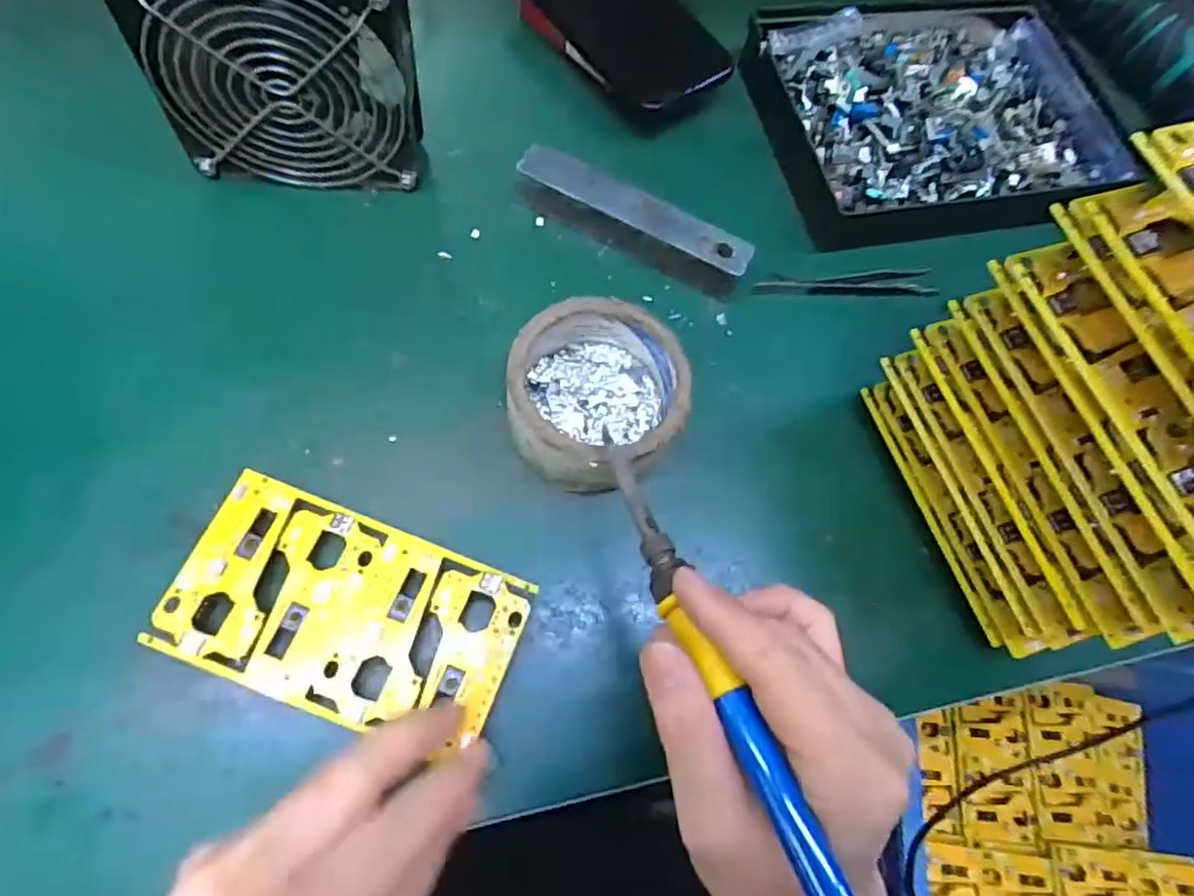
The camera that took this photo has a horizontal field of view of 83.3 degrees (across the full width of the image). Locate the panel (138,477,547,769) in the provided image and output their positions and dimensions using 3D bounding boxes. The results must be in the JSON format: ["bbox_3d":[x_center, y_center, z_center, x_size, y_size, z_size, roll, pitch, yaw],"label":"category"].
[{"bbox_3d":[-0.103,0.069,0.281,0.138,0.004,0.077,23,67,0],"label":"panel"}]

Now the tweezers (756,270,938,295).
[{"bbox_3d":[0.148,-0.099,0.405,0.109,0.007,0.019,2,67,-7],"label":"tweezers"}]

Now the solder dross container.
[{"bbox_3d":[-0.001,-0.026,0.328,0.086,0.038,0.088,2,68,-8],"label":"solder dross container"}]

